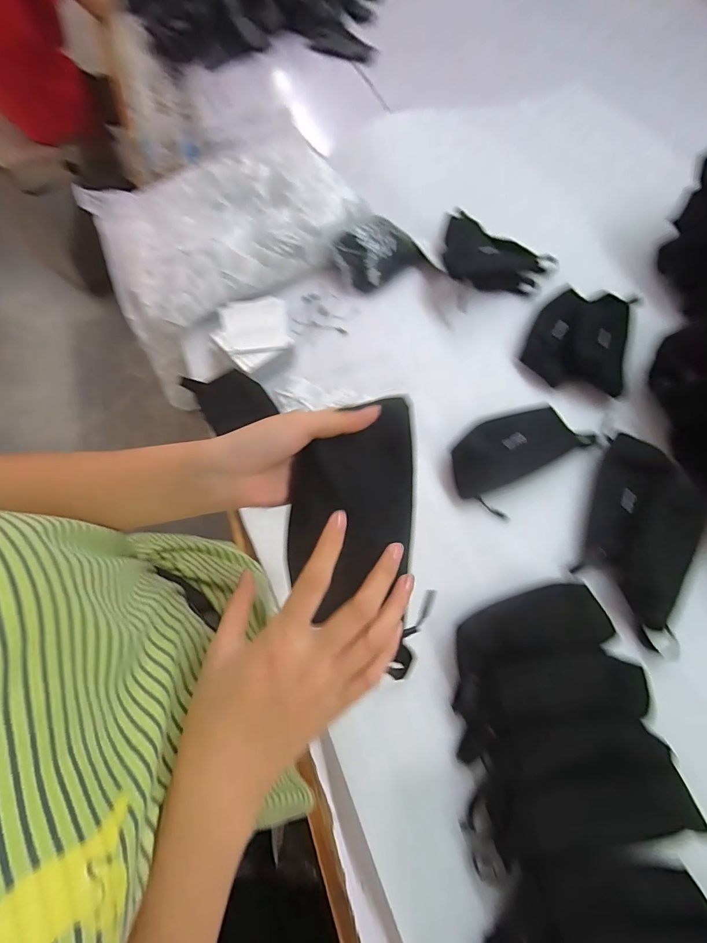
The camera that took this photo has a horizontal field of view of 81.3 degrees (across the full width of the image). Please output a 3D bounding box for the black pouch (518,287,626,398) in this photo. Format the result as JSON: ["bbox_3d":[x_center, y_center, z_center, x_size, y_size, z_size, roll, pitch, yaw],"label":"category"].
[{"bbox_3d":[0.354,-0.211,0.652,0.140,0.026,0.174,16,69,5],"label":"black pouch"}]

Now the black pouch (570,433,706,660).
[{"bbox_3d":[0.369,0.074,0.528,0.129,0.021,0.246,29,70,14],"label":"black pouch"}]

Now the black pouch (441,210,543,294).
[{"bbox_3d":[0.245,-0.385,0.713,0.176,0.061,0.200,7,66,5],"label":"black pouch"}]

